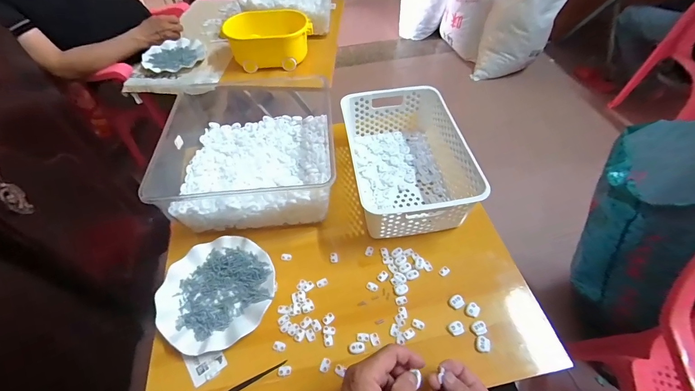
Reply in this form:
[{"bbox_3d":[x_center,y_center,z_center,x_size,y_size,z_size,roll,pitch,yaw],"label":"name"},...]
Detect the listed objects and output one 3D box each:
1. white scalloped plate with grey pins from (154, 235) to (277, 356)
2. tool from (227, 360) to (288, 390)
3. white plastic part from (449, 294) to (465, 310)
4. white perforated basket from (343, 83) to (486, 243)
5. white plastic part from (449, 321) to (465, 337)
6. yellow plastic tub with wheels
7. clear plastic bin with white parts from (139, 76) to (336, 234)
[{"bbox_3d":[-0.212,0.157,0.522,0.177,0.022,0.178,-1,52,1],"label":"white scalloped plate with grey pins"},{"bbox_3d":[-0.134,0.262,0.447,0.102,0.005,0.010,-23,55,-15],"label":"tool"},{"bbox_3d":[0.171,0.166,0.498,0.017,0.011,0.021,-30,57,-20],"label":"white plastic part"},{"bbox_3d":[0.111,-0.072,0.625,0.204,0.108,0.305,-6,52,-3],"label":"white perforated basket"},{"bbox_3d":[0.165,0.200,0.480,0.021,0.007,0.020,-11,53,-7],"label":"white plastic part"},{"bbox_3d":[-0.221,-0.446,0.909,0.241,0.112,0.125,-2,52,0],"label":"yellow plastic tub with wheels"},{"bbox_3d":[-0.178,-0.077,0.625,0.298,0.140,0.286,-6,52,-3],"label":"clear plastic bin with white parts"}]

